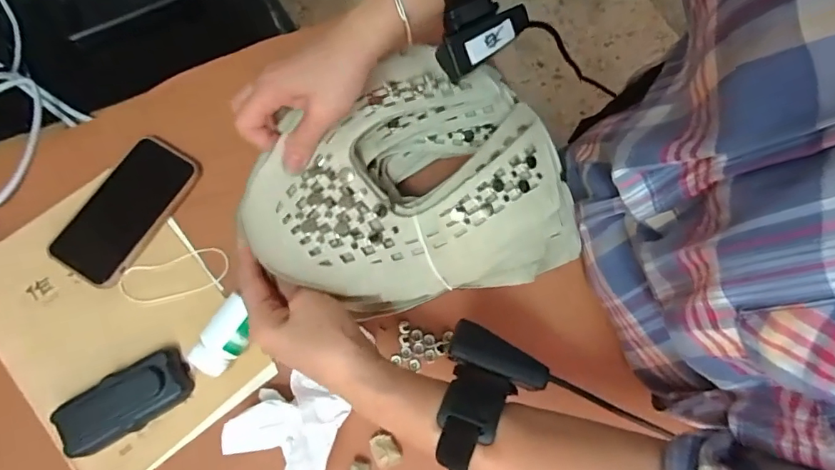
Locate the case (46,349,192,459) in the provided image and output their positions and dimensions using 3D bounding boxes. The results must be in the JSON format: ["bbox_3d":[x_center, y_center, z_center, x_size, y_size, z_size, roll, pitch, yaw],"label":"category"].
[{"bbox_3d":[-0.254,0.144,0.431,0.106,0.027,0.049,-30,76,-11],"label":"case"}]

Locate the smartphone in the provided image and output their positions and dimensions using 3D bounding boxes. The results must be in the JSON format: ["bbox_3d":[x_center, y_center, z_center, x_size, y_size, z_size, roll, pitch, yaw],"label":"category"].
[{"bbox_3d":[-0.283,-0.024,0.489,0.074,0.015,0.146,30,74,7],"label":"smartphone"}]

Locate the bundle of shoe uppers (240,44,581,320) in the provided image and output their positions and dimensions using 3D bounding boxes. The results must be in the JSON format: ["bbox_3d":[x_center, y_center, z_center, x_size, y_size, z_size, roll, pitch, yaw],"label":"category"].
[{"bbox_3d":[-0.004,-0.039,0.421,0.254,0.077,0.193,-19,74,-8],"label":"bundle of shoe uppers"}]

